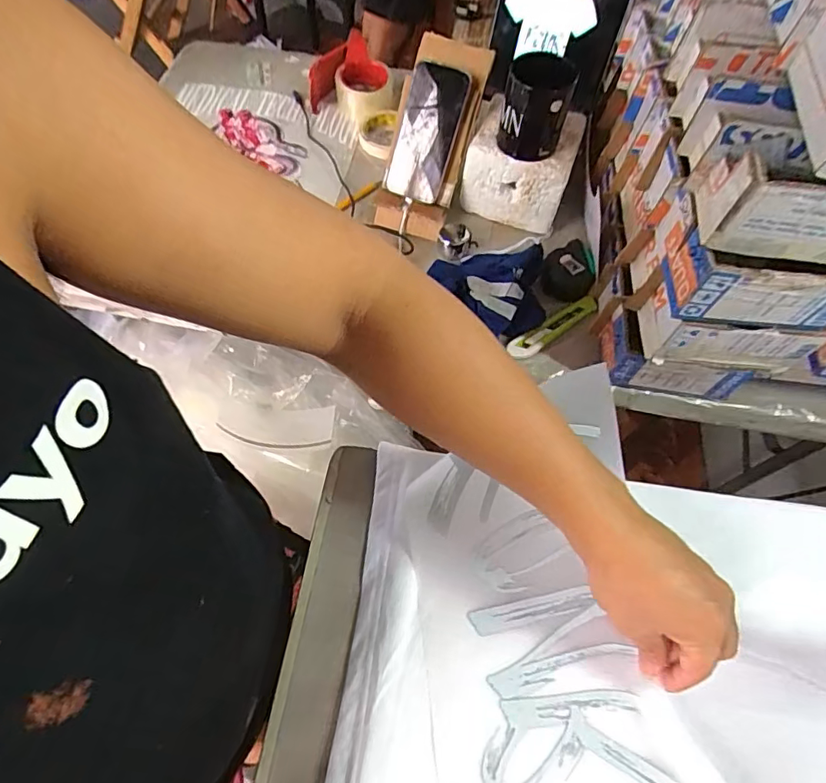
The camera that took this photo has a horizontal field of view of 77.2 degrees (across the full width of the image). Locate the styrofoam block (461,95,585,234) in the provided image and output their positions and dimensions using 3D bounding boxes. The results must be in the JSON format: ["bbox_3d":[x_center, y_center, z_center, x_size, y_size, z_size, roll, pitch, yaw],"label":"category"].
[{"bbox_3d":[0.157,-0.330,0.752,0.145,0.118,0.134,18,63,6],"label":"styrofoam block"}]

